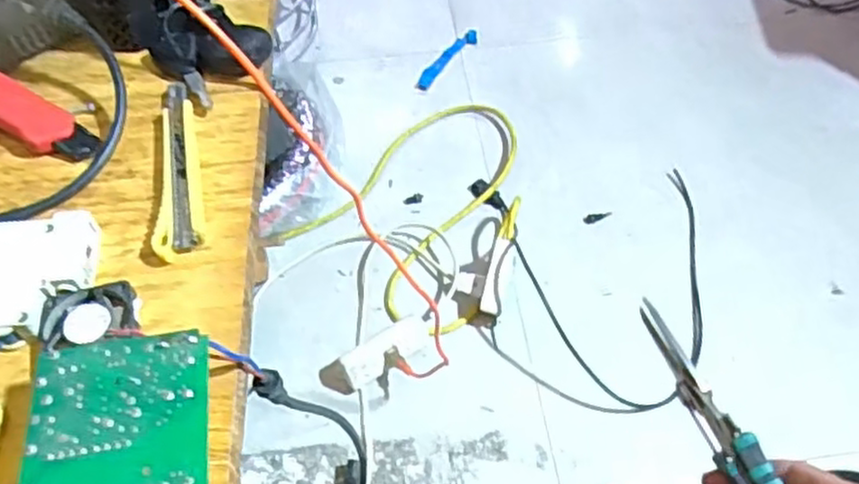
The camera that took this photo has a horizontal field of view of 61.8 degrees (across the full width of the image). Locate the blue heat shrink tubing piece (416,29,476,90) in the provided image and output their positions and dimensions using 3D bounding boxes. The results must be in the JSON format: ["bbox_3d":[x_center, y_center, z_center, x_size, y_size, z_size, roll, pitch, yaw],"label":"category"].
[{"bbox_3d":[0.032,-0.331,1.300,0.030,0.006,0.178,33,63,22],"label":"blue heat shrink tubing piece"}]

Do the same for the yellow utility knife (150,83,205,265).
[{"bbox_3d":[-0.140,-0.044,0.399,0.024,0.010,0.126,-10,55,-7],"label":"yellow utility knife"}]

